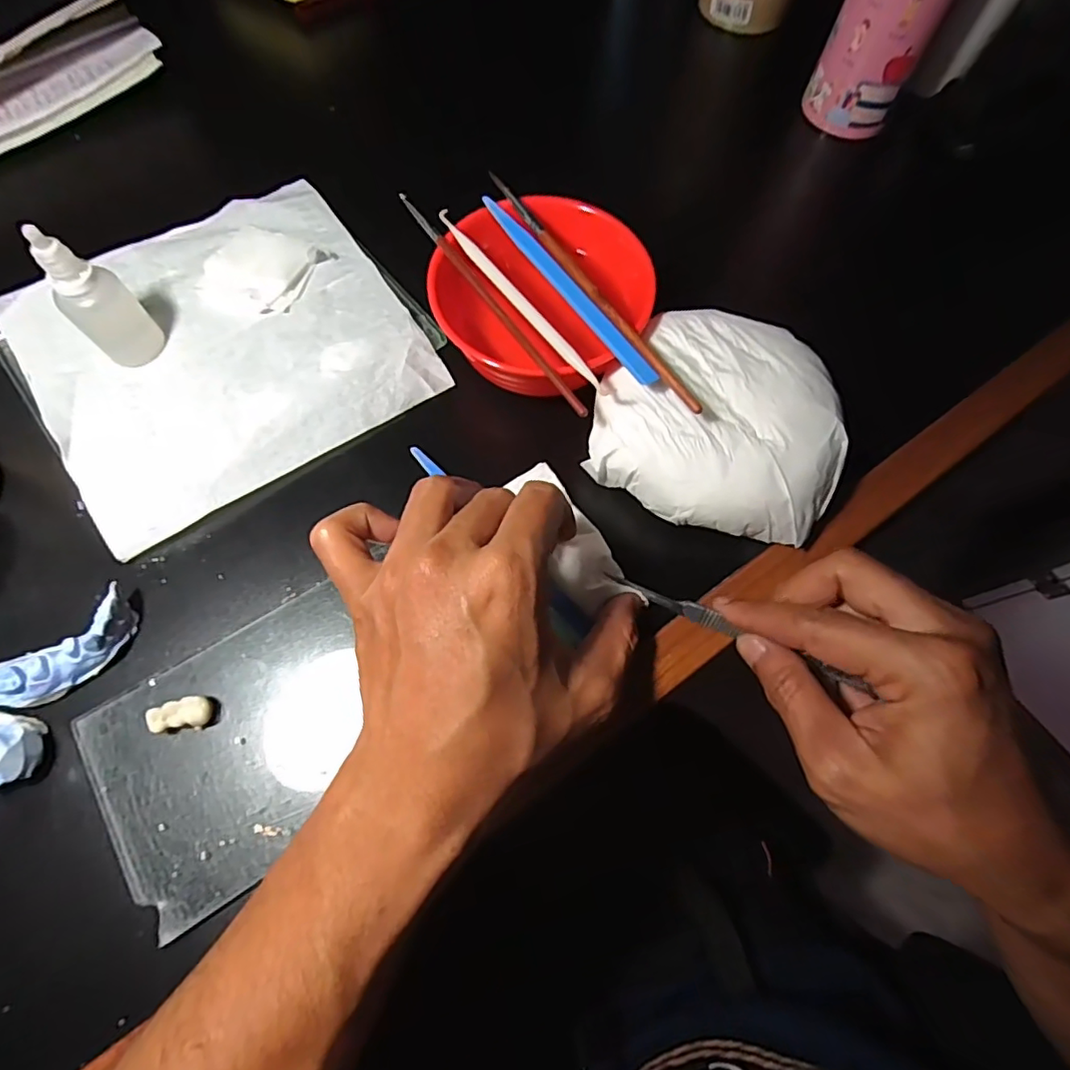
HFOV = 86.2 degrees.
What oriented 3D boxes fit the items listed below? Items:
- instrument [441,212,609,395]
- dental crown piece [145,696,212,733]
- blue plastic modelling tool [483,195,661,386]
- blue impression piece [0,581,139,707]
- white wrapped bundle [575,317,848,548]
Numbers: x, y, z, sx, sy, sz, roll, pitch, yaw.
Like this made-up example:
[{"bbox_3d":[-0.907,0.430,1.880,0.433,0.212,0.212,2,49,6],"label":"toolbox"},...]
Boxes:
[{"bbox_3d":[-0.009,-0.114,0.274,0.006,0.004,0.130,-34,75,-13],"label":"instrument"},{"bbox_3d":[-0.153,0.078,0.248,0.024,0.011,0.012,-9,71,-5],"label":"dental crown piece"},{"bbox_3d":[0.015,-0.123,0.279,0.011,0.004,0.135,-36,74,-2],"label":"blue plastic modelling tool"},{"bbox_3d":[-0.207,0.052,0.254,0.060,0.020,0.023,-39,76,-14],"label":"blue impression piece"},{"bbox_3d":[0.089,-0.056,0.286,0.115,0.038,0.104,12,70,3],"label":"white wrapped bundle"}]

